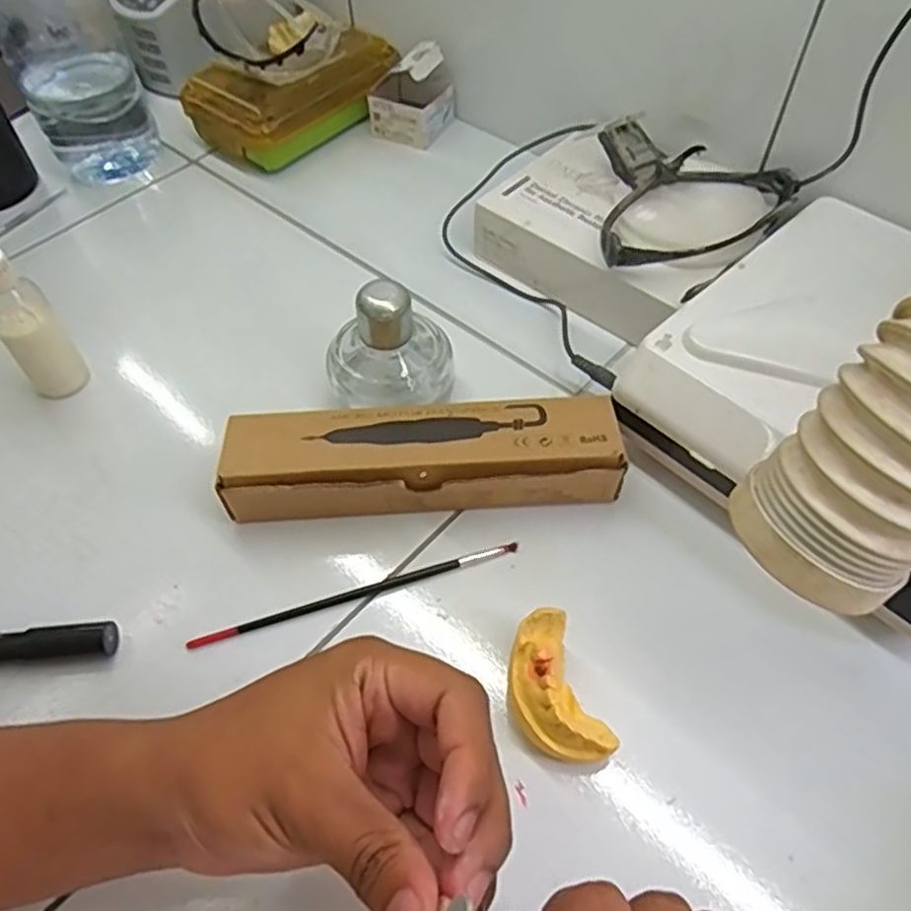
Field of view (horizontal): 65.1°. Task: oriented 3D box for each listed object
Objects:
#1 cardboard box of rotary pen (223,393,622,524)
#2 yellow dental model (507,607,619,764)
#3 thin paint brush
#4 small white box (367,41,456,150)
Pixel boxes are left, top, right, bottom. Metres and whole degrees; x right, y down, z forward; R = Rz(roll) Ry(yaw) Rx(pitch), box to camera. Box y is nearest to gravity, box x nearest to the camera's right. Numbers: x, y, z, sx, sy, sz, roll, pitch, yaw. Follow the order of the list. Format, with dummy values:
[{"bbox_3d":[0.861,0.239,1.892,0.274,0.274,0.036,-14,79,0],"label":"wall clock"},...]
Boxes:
[{"bbox_3d":[-0.018,0.004,0.396,0.209,0.041,0.049,-3,54,0],"label":"cardboard box of rotary pen"},{"bbox_3d":[0.043,0.109,0.324,0.037,0.034,0.064,-17,55,-10],"label":"yellow dental model"},{"bbox_3d":[-0.050,0.072,0.370,0.172,0.004,0.006,-15,55,-9],"label":"thin paint brush"},{"bbox_3d":[-0.036,-0.310,0.604,0.058,0.069,0.068,19,57,15],"label":"small white box"}]

